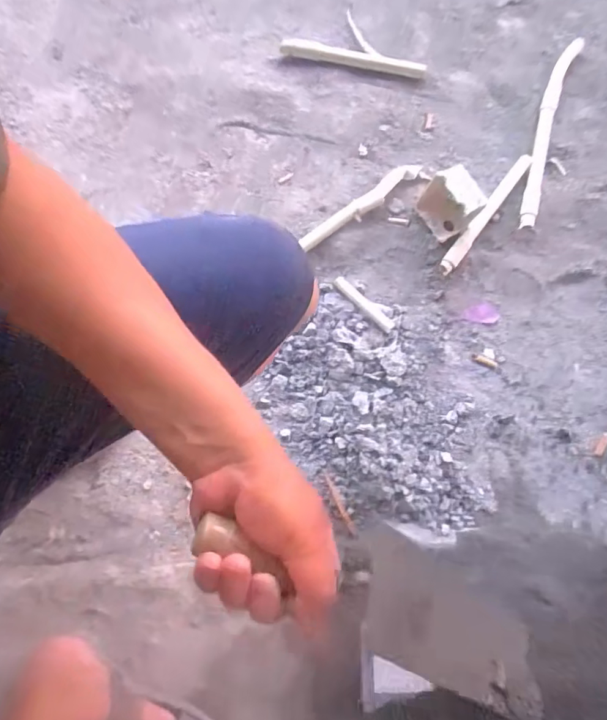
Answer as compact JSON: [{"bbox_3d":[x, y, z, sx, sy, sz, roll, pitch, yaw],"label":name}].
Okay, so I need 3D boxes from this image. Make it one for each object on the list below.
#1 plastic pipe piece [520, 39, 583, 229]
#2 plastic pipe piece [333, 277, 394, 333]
[{"bbox_3d":[0.383,-0.357,0.754,0.037,0.044,0.335,17,78,3],"label":"plastic pipe piece"},{"bbox_3d":[0.091,-0.084,0.716,0.019,0.018,0.115,-44,83,-9],"label":"plastic pipe piece"}]

